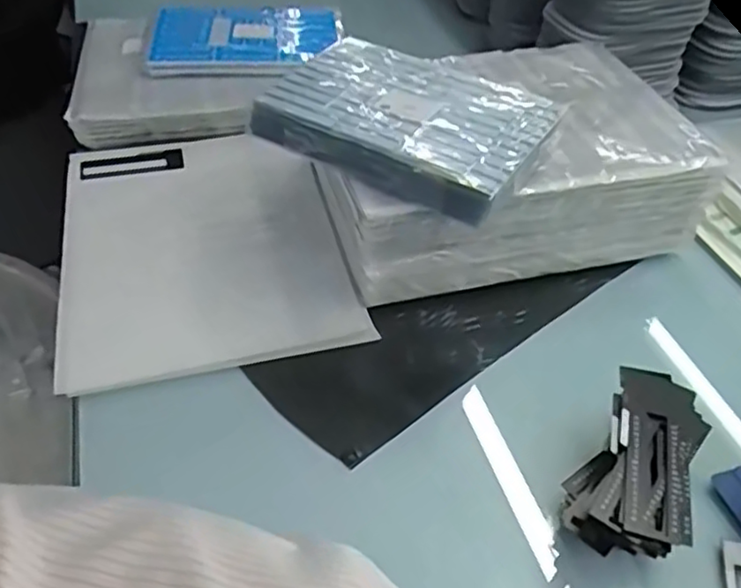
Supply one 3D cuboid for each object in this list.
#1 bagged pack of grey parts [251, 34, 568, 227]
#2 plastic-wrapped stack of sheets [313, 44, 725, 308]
[{"bbox_3d":[0.028,-0.123,0.455,0.176,0.025,0.135,26,50,24],"label":"bagged pack of grey parts"},{"bbox_3d":[0.098,-0.099,0.524,0.278,0.089,0.198,-17,47,-16],"label":"plastic-wrapped stack of sheets"}]

